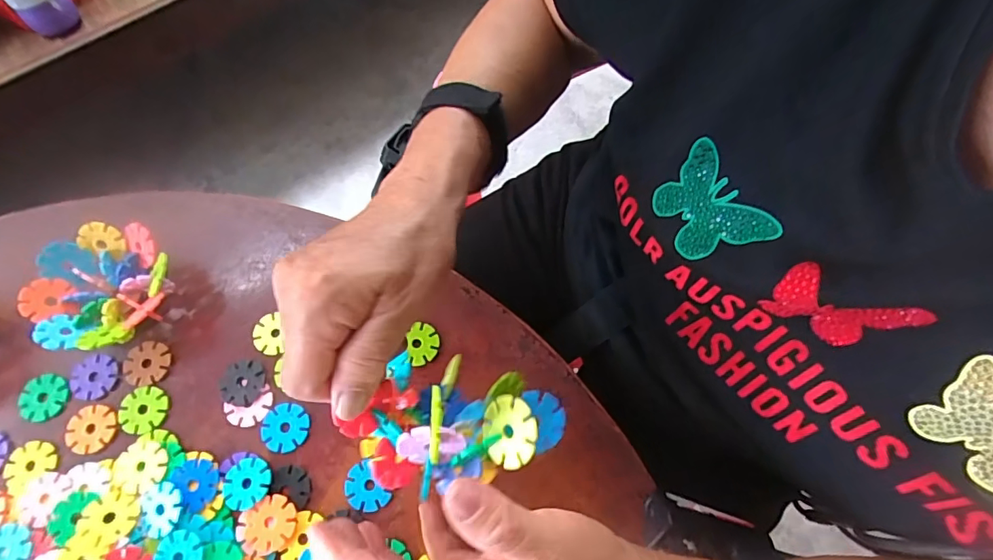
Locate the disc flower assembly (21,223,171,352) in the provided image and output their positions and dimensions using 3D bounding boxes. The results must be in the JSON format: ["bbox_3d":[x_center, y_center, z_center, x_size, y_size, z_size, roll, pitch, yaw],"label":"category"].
[{"bbox_3d":[-0.275,0.009,0.348,0.084,0.043,0.087,2,69,0],"label":"disc flower assembly"}]

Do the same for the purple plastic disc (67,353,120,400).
[{"bbox_3d":[-0.287,0.069,0.345,0.033,0.004,0.030,0,69,-1],"label":"purple plastic disc"}]

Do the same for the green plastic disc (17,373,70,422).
[{"bbox_3d":[-0.317,0.081,0.340,0.033,0.004,0.030,0,69,-1],"label":"green plastic disc"}]

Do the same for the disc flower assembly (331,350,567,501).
[{"bbox_3d":[-0.019,0.075,0.258,0.102,0.082,0.070,10,69,3],"label":"disc flower assembly"}]

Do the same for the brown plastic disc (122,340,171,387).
[{"bbox_3d":[-0.251,0.059,0.348,0.033,0.004,0.031,0,69,-1],"label":"brown plastic disc"}]

